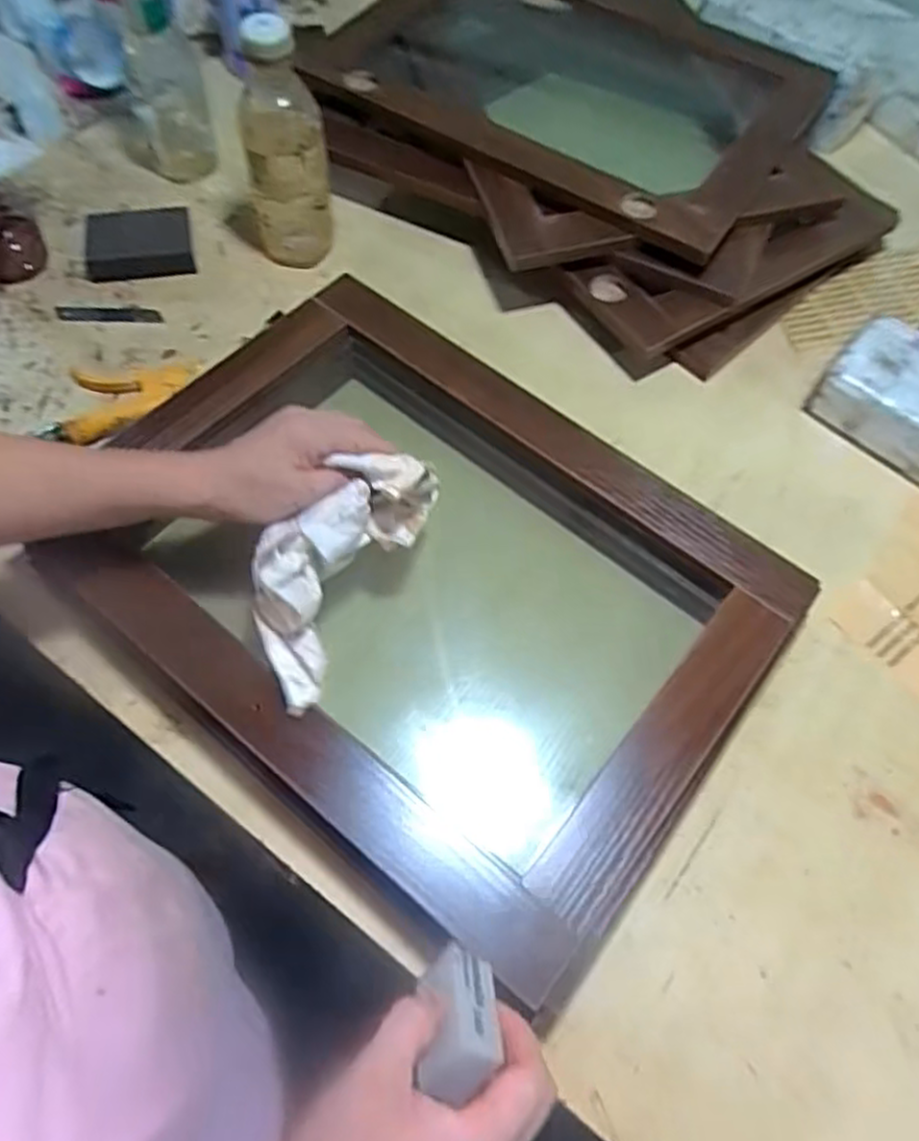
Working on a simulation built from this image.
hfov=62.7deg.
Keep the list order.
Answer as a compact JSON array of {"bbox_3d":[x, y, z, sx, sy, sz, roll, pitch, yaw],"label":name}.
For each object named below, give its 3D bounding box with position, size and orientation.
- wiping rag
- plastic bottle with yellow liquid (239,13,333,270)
[{"bbox_3d":[-0.088,-0.004,0.517,0.080,0.053,0.183,29,73,13],"label":"wiping rag"},{"bbox_3d":[-0.163,-0.395,0.699,0.079,0.201,0.081,-8,62,-7],"label":"plastic bottle with yellow liquid"}]

